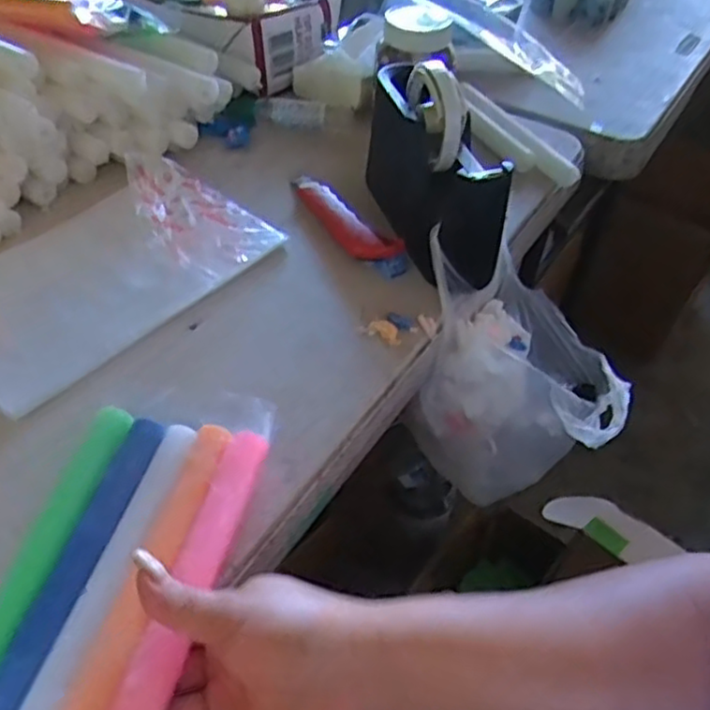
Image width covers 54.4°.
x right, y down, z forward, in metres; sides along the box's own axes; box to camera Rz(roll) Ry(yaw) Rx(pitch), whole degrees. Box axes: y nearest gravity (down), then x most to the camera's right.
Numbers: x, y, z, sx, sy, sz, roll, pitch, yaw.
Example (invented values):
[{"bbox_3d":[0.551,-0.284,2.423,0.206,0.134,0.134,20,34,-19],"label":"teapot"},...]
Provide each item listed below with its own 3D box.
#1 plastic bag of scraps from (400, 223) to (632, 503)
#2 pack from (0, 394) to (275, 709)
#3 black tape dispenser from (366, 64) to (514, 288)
[{"bbox_3d":[0.137,0.025,0.586,0.168,0.205,0.119,16,48,13],"label":"plastic bag of scraps"},{"bbox_3d":[-0.127,0.107,0.357,0.112,0.026,0.228,10,47,7],"label":"pack"},{"bbox_3d":[0.061,-0.149,0.560,0.058,0.110,0.174,-15,49,-15],"label":"black tape dispenser"}]

